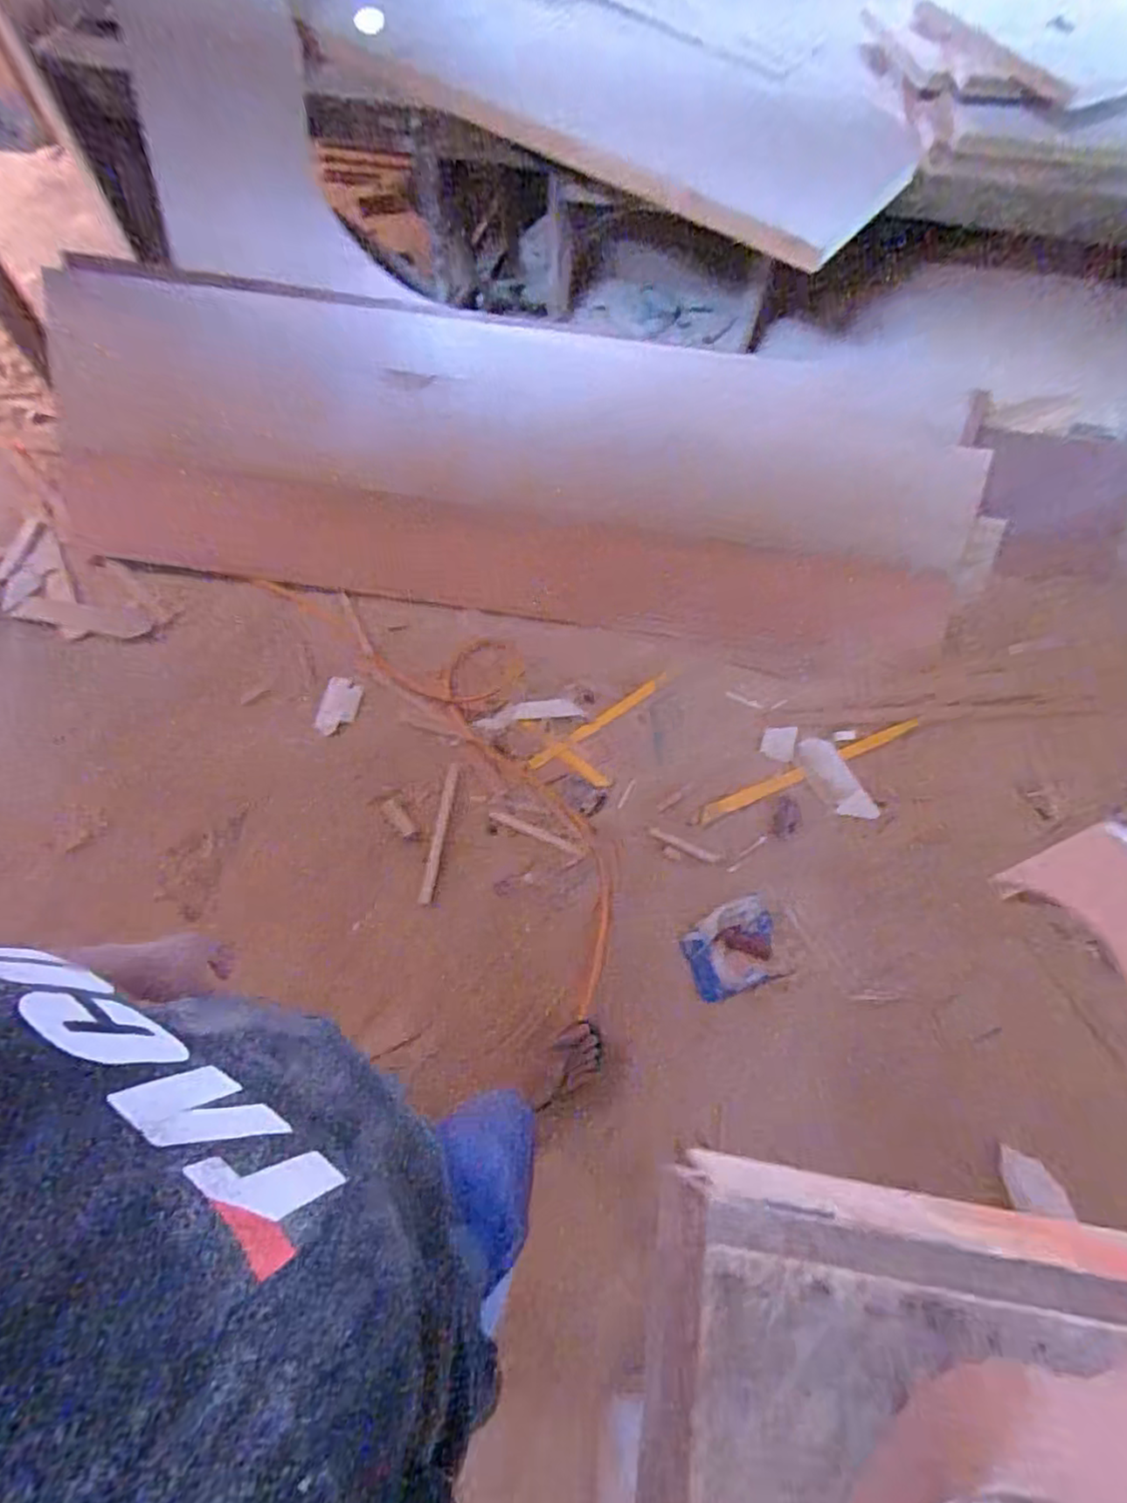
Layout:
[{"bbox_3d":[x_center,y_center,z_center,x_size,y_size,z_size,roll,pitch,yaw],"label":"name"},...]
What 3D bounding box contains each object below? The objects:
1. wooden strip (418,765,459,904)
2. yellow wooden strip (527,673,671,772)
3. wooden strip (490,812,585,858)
[{"bbox_3d":[-0.304,0.196,1.585,0.031,0.019,0.351,6,66,3],"label":"wooden strip"},{"bbox_3d":[0.098,-0.082,1.687,0.444,0.016,0.032,-34,70,-14],"label":"yellow wooden strip"},{"bbox_3d":[-0.065,0.200,1.583,0.243,0.005,0.024,23,68,10],"label":"wooden strip"}]

